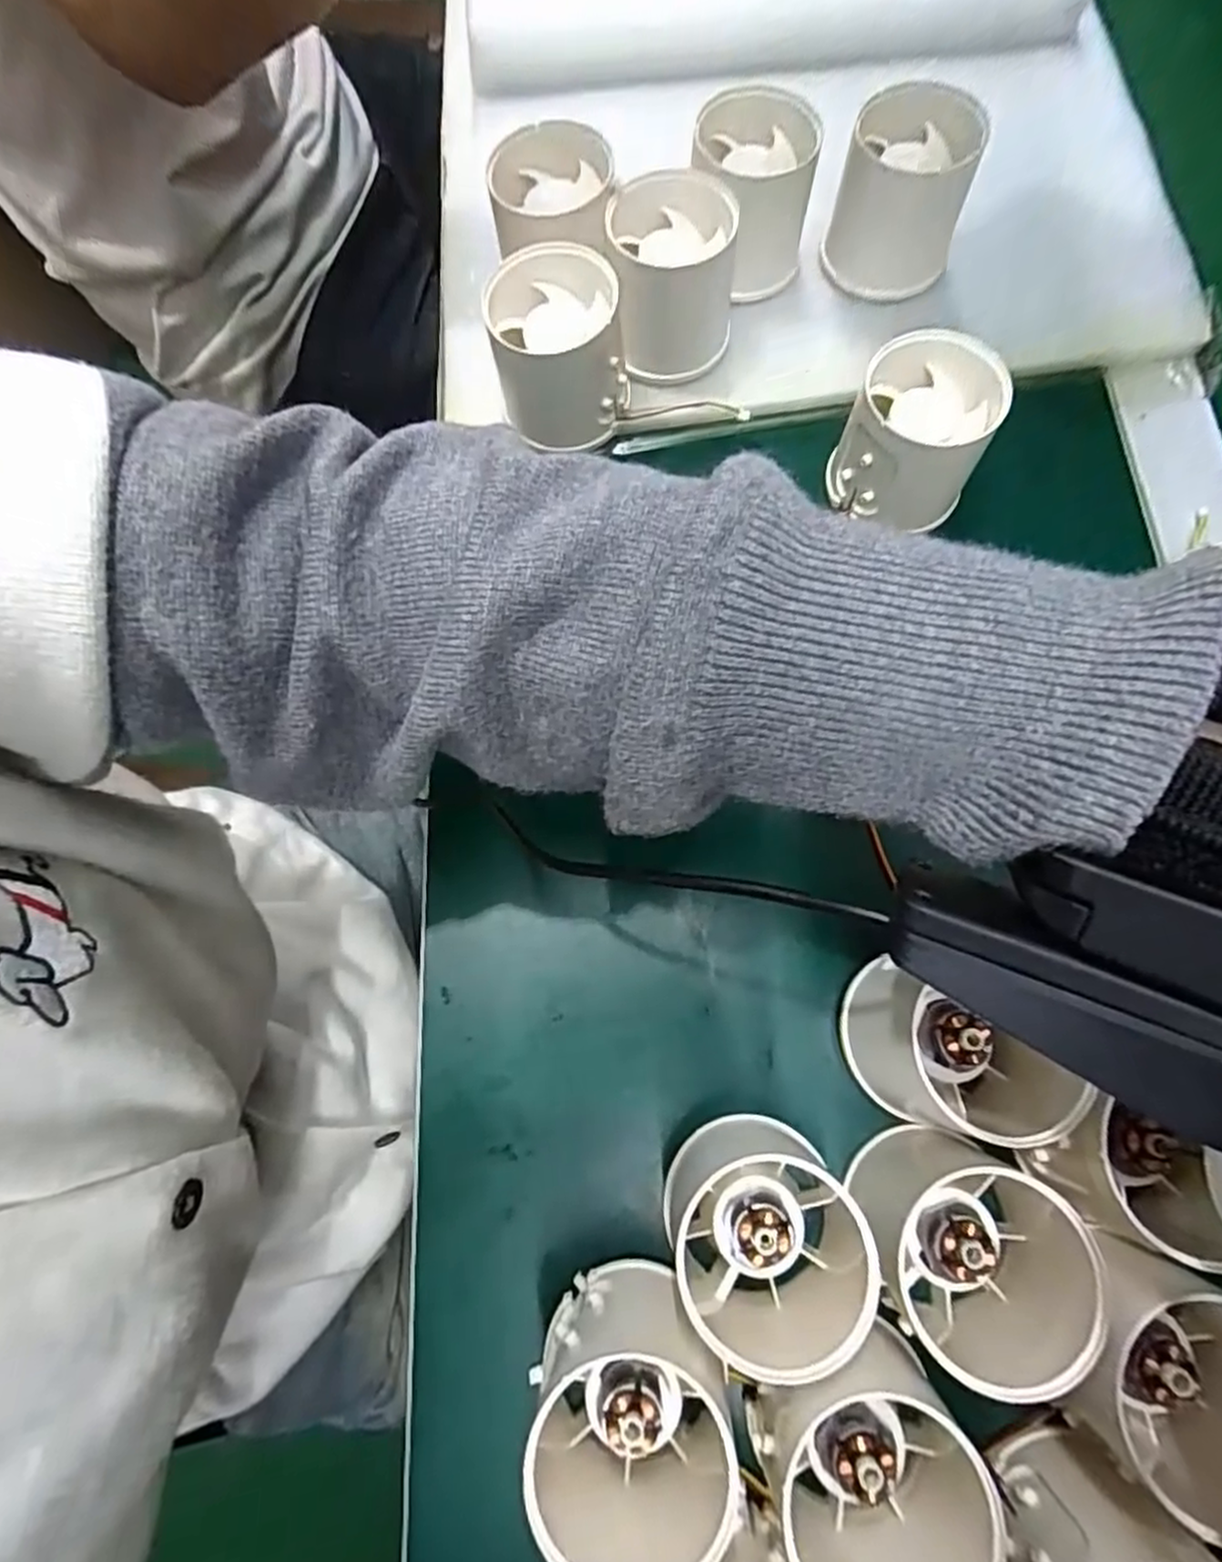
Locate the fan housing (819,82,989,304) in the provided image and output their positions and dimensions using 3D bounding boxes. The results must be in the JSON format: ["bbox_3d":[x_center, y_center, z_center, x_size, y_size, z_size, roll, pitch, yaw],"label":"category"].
[{"bbox_3d":[0.118,-0.241,0.297,0.047,0.053,0.045,-7,73,-1],"label":"fan housing"}]

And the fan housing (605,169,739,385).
[{"bbox_3d":[0.024,-0.206,0.292,0.053,0.049,0.062,-2,73,0],"label":"fan housing"}]

